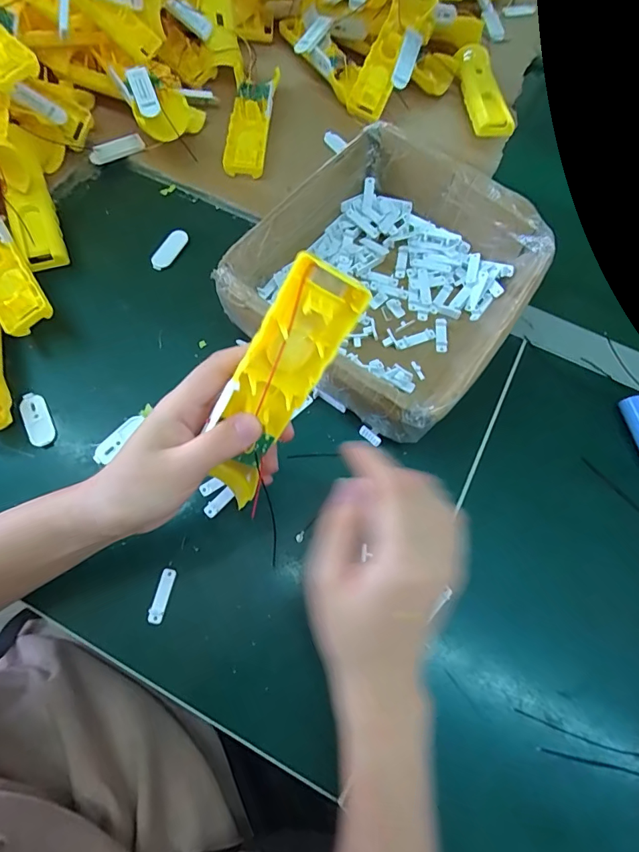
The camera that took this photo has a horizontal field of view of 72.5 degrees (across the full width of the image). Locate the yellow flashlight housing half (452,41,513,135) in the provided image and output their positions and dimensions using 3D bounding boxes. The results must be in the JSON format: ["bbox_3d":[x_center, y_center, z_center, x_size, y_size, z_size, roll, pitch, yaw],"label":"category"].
[{"bbox_3d":[0.195,-0.403,0.525,0.041,0.026,0.160,-1,69,-2],"label":"yellow flashlight housing half"}]

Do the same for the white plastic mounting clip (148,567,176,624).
[{"bbox_3d":[-0.116,0.125,0.321,0.009,0.005,0.038,11,69,3],"label":"white plastic mounting clip"}]

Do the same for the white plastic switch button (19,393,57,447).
[{"bbox_3d":[-0.239,-0.006,0.367,0.020,0.005,0.049,-29,73,-12],"label":"white plastic switch button"}]

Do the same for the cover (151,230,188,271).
[{"bbox_3d":[-0.152,-0.178,0.441,0.017,0.009,0.049,31,71,10],"label":"cover"}]

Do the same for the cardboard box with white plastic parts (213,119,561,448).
[{"bbox_3d":[0.059,-0.122,0.383,0.208,0.081,0.221,36,72,11],"label":"cardboard box with white plastic parts"}]

